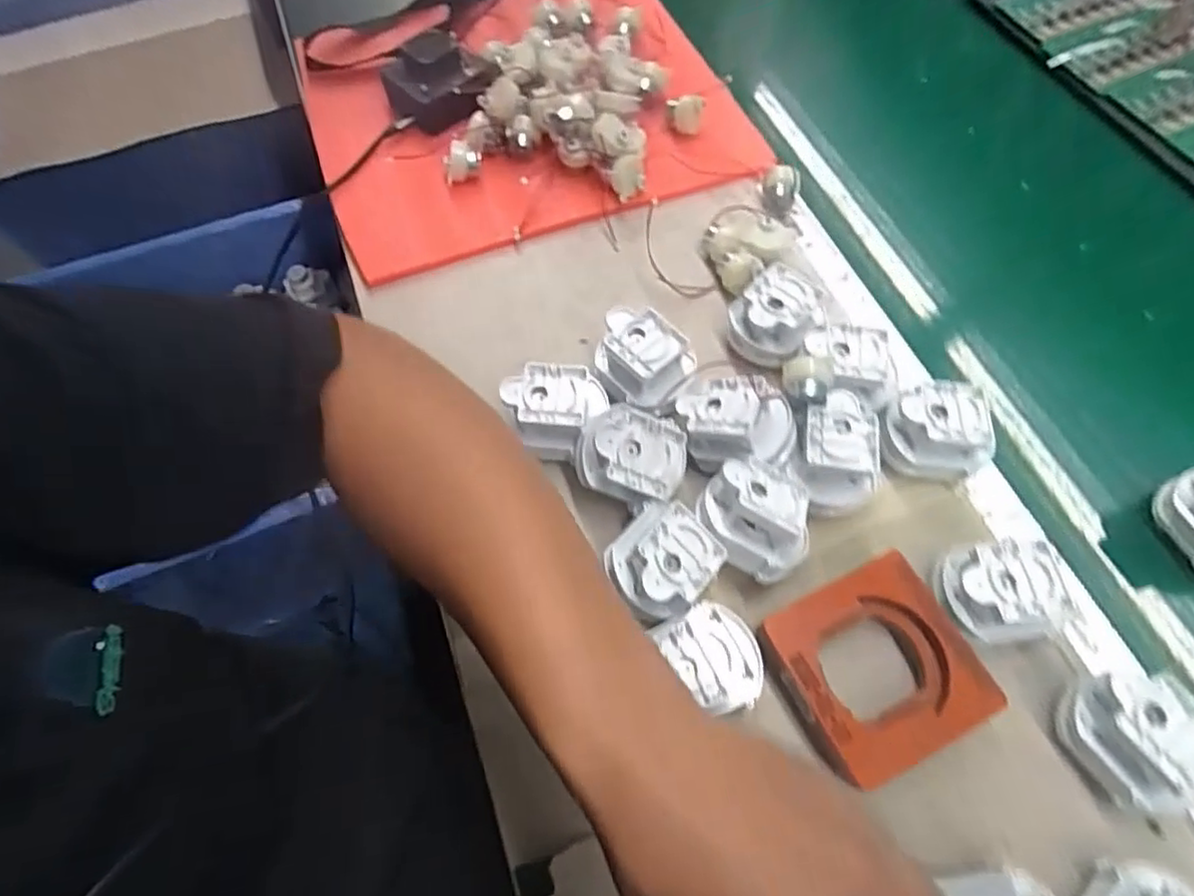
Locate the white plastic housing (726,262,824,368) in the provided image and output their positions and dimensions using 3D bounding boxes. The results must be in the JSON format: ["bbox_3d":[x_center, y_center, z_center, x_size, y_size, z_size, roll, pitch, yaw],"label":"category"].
[{"bbox_3d":[0.127,-0.093,0.471,0.062,0.050,0.053,37,68,16],"label":"white plastic housing"}]

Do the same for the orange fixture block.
[{"bbox_3d":[0.157,0.126,0.371,0.107,0.029,0.098,-23,66,-13],"label":"orange fixture block"}]

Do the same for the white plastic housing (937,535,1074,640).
[{"bbox_3d":[0.236,0.085,0.385,0.056,0.047,0.059,-7,63,-5],"label":"white plastic housing"}]

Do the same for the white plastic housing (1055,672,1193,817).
[{"bbox_3d":[0.291,0.156,0.349,0.058,0.045,0.064,-28,67,-15],"label":"white plastic housing"}]

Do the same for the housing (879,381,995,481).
[{"bbox_3d":[0.222,-0.009,0.432,0.062,0.047,0.053,11,63,4],"label":"housing"}]

